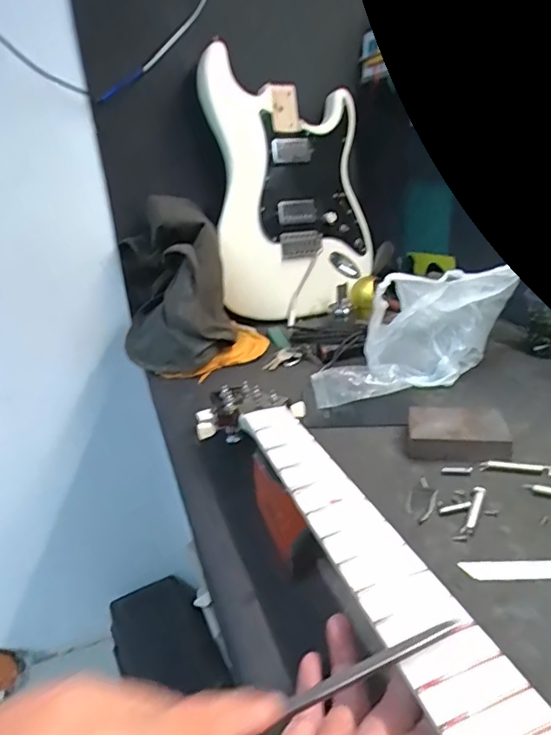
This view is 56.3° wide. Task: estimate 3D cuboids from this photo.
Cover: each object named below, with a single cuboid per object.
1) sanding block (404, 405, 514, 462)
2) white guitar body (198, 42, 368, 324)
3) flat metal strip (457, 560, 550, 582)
[{"bbox_3d":[0.194,0.068,0.555,0.101,0.026,0.074,0,24,10],"label":"sanding block"},{"bbox_3d":[0.039,-0.294,0.884,0.304,0.422,0.067,-9,13,-26],"label":"white guitar body"},{"bbox_3d":[0.199,0.158,0.401,0.103,0.004,0.018,-2,33,2],"label":"flat metal strip"}]

